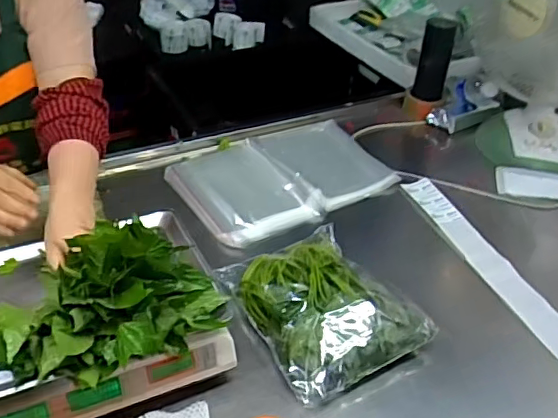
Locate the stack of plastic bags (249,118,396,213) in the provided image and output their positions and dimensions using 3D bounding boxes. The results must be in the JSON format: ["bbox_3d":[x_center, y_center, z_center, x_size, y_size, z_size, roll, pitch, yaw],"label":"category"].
[{"bbox_3d":[0.076,-0.092,1.042,0.166,0.043,0.239,-15,46,-24],"label":"stack of plastic bags"}]

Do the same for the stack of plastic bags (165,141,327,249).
[{"bbox_3d":[-0.072,-0.035,1.069,0.196,0.024,0.287,-30,48,-18],"label":"stack of plastic bags"}]

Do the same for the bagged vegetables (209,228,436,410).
[{"bbox_3d":[0.066,0.135,0.833,0.211,0.088,0.254,-14,45,-23],"label":"bagged vegetables"}]

